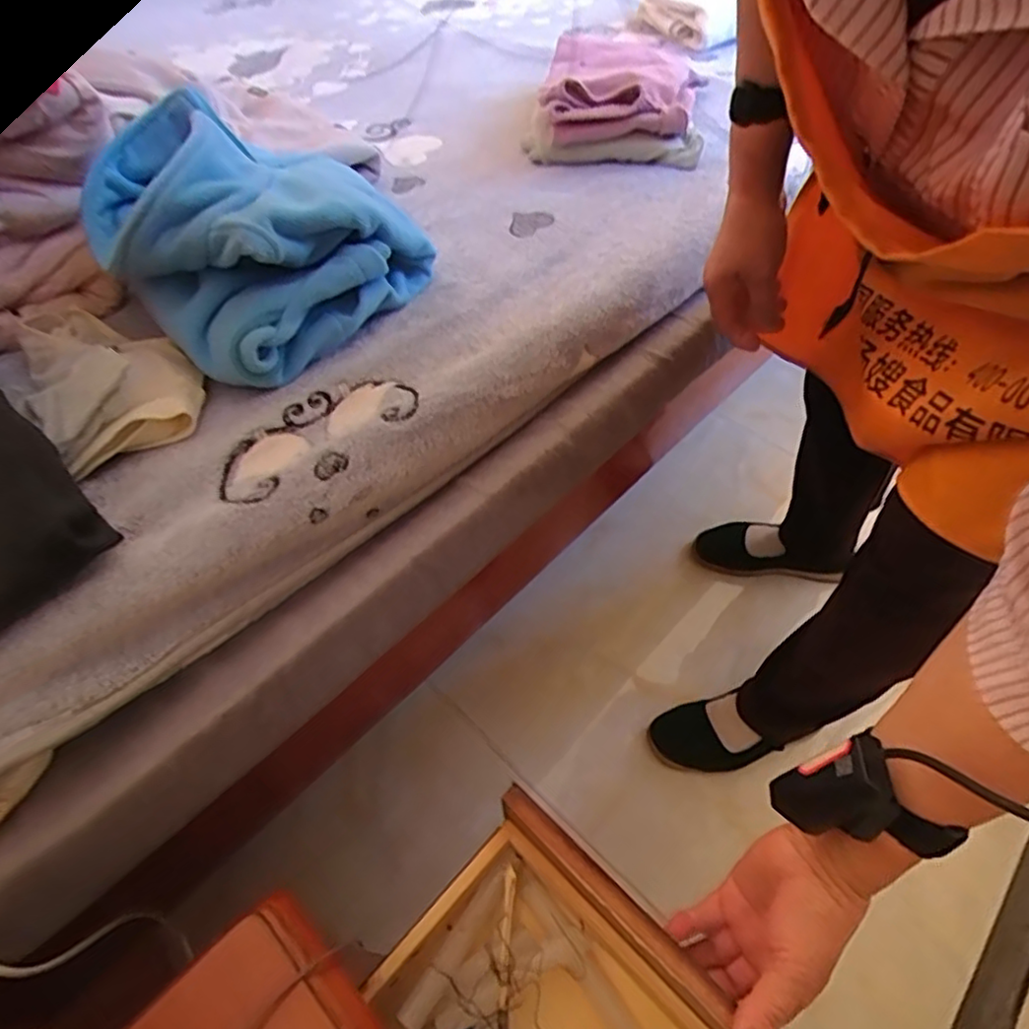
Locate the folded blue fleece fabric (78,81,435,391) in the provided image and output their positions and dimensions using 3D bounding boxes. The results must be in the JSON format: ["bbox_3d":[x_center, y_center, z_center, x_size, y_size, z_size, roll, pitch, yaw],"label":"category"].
[{"bbox_3d":[-0.243,-0.260,0.554,0.239,0.149,0.229,29,60,23],"label":"folded blue fleece fabric"}]

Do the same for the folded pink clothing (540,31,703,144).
[{"bbox_3d":[0.139,-0.555,0.789,0.189,0.056,0.233,5,53,8],"label":"folded pink clothing"}]

